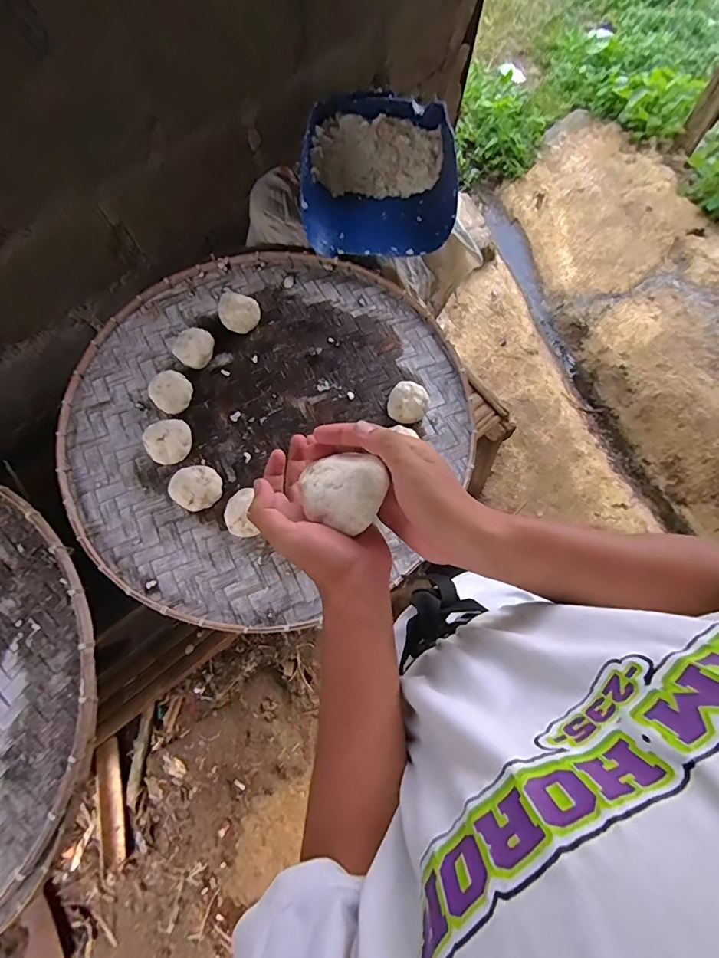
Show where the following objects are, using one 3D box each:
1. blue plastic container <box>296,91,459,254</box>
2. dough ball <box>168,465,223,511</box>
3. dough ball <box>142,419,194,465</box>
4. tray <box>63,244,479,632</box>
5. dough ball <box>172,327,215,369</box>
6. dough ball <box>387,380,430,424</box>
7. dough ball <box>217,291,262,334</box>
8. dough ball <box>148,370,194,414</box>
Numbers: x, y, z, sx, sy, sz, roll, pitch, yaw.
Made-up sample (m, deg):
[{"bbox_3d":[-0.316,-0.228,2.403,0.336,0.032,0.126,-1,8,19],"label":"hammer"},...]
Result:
[{"bbox_3d":[0.036,-0.608,0.923,0.299,0.129,0.328,0,74,1],"label":"blue plastic container"},{"bbox_3d":[-0.273,0.014,0.752,0.084,0.054,0.071,-15,74,-3],"label":"dough ball"},{"bbox_3d":[-0.331,-0.066,0.784,0.079,0.045,0.080,-4,74,0],"label":"dough ball"},{"bbox_3d":[-0.157,-0.109,0.810,0.719,0.071,0.688,0,74,1],"label":"tray"},{"bbox_3d":[-0.308,-0.246,0.845,0.073,0.050,0.072,0,74,1],"label":"dough ball"},{"bbox_3d":[0.087,-0.135,0.802,0.070,0.044,0.067,0,74,1],"label":"dough ball"},{"bbox_3d":[-0.229,-0.319,0.862,0.075,0.045,0.074,0,74,1],"label":"dough ball"},{"bbox_3d":[-0.339,-0.158,0.815,0.064,0.049,0.069,0,74,1],"label":"dough ball"}]

